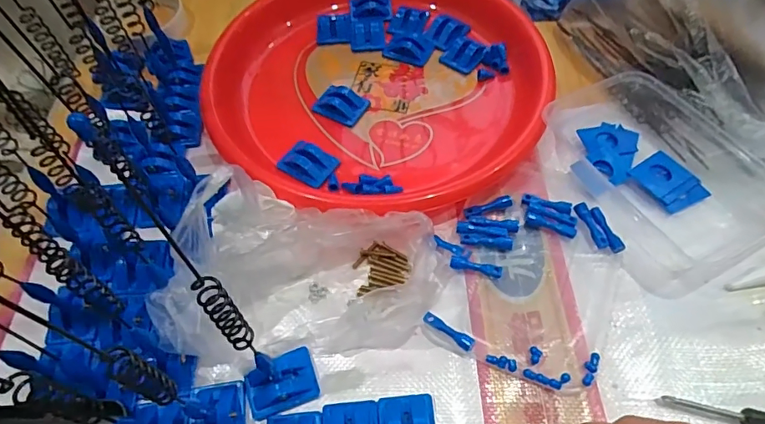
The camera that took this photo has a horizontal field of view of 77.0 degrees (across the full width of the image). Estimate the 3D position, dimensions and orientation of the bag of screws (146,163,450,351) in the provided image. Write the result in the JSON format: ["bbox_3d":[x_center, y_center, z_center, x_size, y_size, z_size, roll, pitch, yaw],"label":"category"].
[{"bbox_3d":[-0.050,0.034,0.316,0.174,0.072,0.113,1,58,5],"label":"bag of screws"}]

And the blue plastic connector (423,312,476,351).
[{"bbox_3d":[0.044,0.081,0.325,0.037,0.009,0.009,30,64,21],"label":"blue plastic connector"}]

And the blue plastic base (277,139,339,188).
[{"bbox_3d":[-0.061,-0.040,0.395,0.042,0.011,0.035,26,63,19],"label":"blue plastic base"}]

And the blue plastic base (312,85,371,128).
[{"bbox_3d":[-0.038,-0.097,0.430,0.043,0.010,0.032,27,63,19],"label":"blue plastic base"}]

